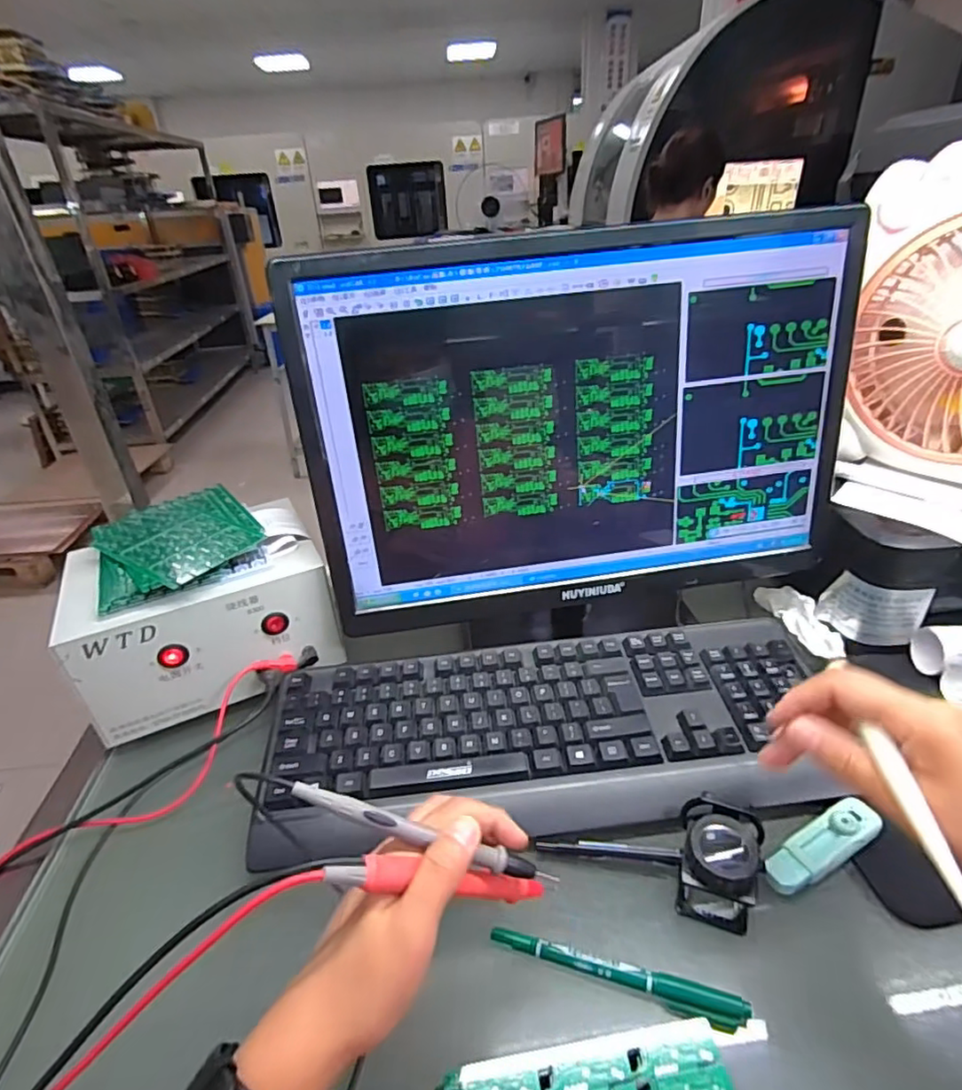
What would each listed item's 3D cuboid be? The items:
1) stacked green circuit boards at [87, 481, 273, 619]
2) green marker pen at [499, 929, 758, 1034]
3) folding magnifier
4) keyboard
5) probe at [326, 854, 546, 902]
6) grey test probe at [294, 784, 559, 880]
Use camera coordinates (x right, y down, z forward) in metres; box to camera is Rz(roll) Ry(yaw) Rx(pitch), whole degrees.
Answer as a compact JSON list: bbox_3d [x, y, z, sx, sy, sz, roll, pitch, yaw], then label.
[{"bbox_3d":[-0.267,-0.004,0.510,0.126,0.021,0.151,-21,35,-25],"label":"stacked green circuit boards"},{"bbox_3d":[0.073,0.240,0.320,0.136,0.016,0.013,7,33,17],"label":"green marker pen"},{"bbox_3d":[0.144,0.191,0.348,0.046,0.057,0.049,10,34,22],"label":"folding magnifier"},{"bbox_3d":[0.052,0.140,0.444,0.419,0.034,0.157,-6,31,-3],"label":"keyboard"},{"bbox_3d":[-0.017,0.163,0.281,0.123,0.011,0.012,25,18,-30],"label":"probe"},{"bbox_3d":[-0.026,0.144,0.286,0.139,0.011,0.013,24,31,-8],"label":"grey test probe"}]

